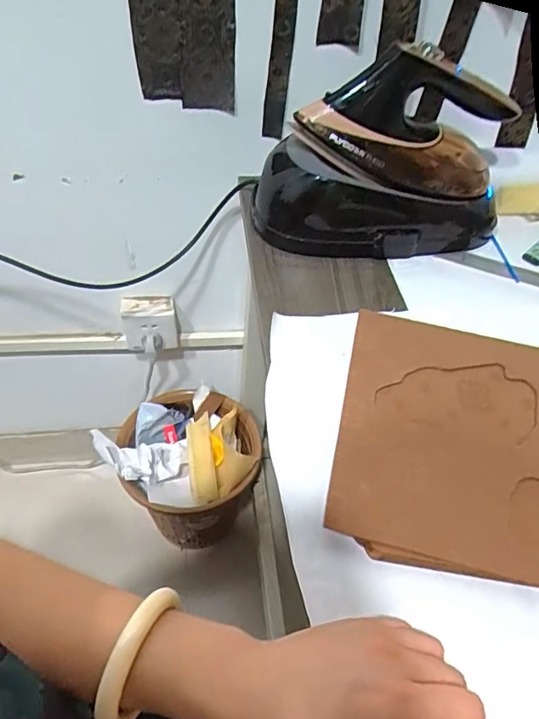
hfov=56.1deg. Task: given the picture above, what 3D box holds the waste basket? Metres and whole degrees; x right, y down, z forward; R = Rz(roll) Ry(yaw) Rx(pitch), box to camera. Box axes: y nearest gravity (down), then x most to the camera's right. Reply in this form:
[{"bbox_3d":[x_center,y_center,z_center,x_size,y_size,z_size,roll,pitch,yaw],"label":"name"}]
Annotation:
[{"bbox_3d":[-0.162,0.220,0.986,0.268,0.269,0.240,5,49,-2],"label":"waste basket"}]

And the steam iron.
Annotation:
[{"bbox_3d":[0.140,-0.227,0.568,0.302,0.187,0.121,0,49,-6],"label":"steam iron"}]

